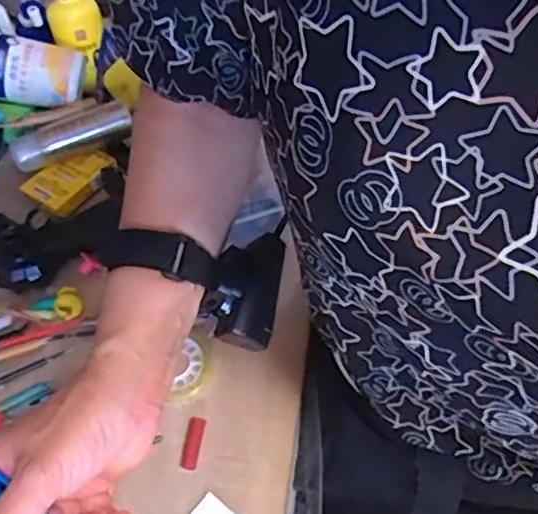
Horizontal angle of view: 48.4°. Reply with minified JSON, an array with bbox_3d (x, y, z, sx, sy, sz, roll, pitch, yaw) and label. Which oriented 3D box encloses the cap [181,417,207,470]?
[{"bbox_3d":[-0.059,0.143,0.460,0.014,0.011,0.041,6,55,9],"label":"cap"}]

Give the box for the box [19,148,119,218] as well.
[{"bbox_3d":[-0.205,-0.082,0.616,0.061,0.020,0.081,34,63,25],"label":"box"}]

